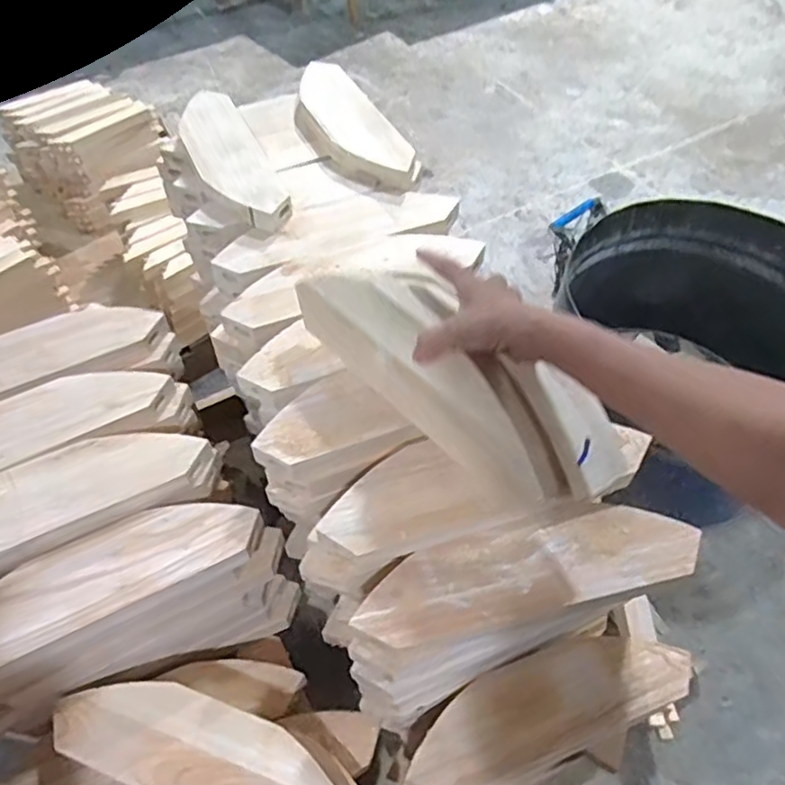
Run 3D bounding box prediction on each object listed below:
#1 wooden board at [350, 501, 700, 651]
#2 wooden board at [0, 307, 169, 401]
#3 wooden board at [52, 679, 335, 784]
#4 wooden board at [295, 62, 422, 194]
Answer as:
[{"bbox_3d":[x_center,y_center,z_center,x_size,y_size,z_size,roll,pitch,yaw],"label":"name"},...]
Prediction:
[{"bbox_3d":[0.125,0.156,0.589,0.309,0.016,0.093,-11,51,-9],"label":"wooden board"},{"bbox_3d":[-0.447,-0.041,0.792,0.316,0.022,0.120,-24,54,-19],"label":"wooden board"},{"bbox_3d":[-0.173,0.350,0.621,0.313,0.018,0.099,17,52,13],"label":"wooden board"},{"bbox_3d":[-0.068,-0.398,0.955,0.113,0.043,0.312,-21,53,-17],"label":"wooden board"}]

